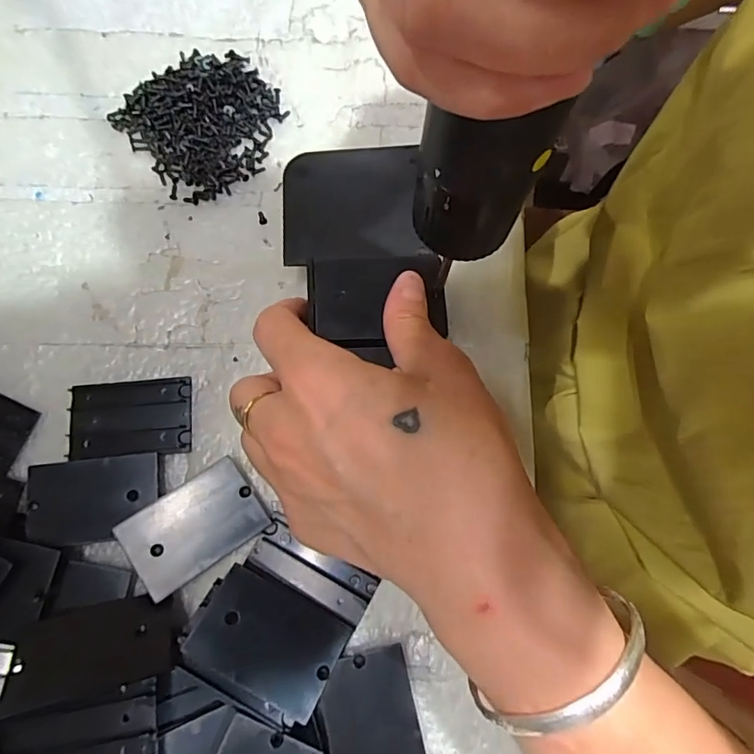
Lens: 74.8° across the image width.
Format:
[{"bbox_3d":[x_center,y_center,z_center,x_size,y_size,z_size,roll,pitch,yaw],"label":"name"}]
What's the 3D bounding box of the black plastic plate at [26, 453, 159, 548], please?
[{"bbox_3d":[-0.124,0.053,0.216,0.053,0.006,0.035,-5,76,-1],"label":"black plastic plate"}]

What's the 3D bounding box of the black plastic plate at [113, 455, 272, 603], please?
[{"bbox_3d":[-0.078,0.063,0.210,0.054,0.004,0.035,-32,81,-16],"label":"black plastic plate"}]

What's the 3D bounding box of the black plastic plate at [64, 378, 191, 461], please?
[{"bbox_3d":[-0.114,0.019,0.228,0.054,0.004,0.035,-5,76,-1],"label":"black plastic plate"}]

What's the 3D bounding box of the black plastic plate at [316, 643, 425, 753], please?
[{"bbox_3d":[-0.002,0.139,0.194,0.036,0.006,0.054,-11,80,-9],"label":"black plastic plate"}]

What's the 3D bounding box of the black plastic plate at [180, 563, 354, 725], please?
[{"bbox_3d":[-0.043,0.105,0.196,0.055,0.004,0.040,30,61,0],"label":"black plastic plate"}]

